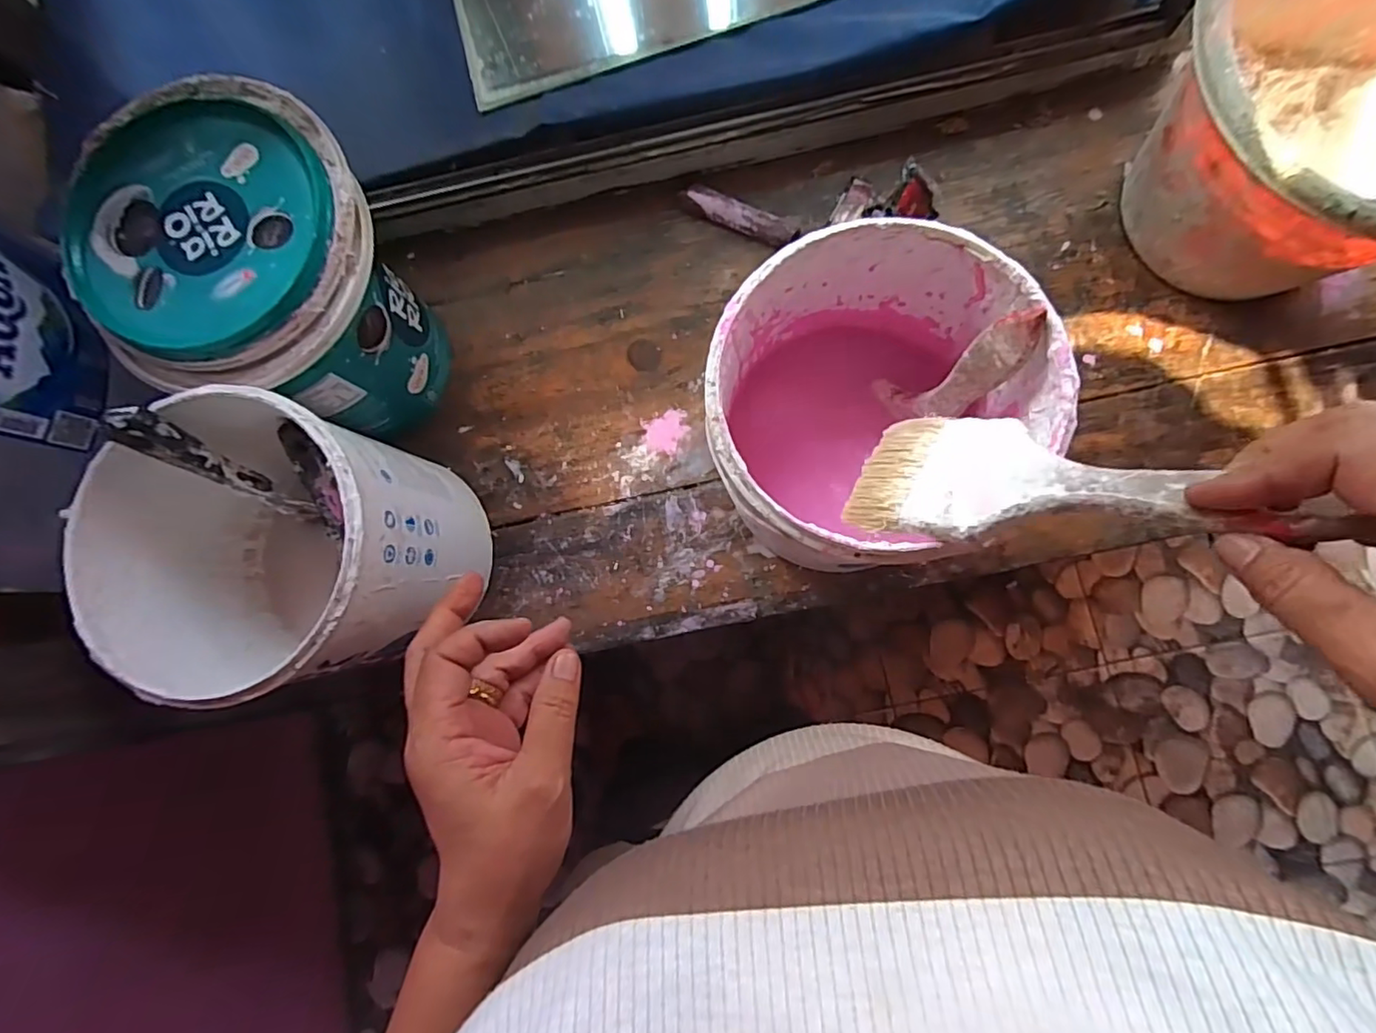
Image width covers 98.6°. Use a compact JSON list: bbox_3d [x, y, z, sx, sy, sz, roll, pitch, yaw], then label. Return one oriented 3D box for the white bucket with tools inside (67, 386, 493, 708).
[{"bbox_3d":[-0.259,0.023,0.418,0.173,0.190,0.167,-5,83,5],"label":"white bucket with tools inside"}]

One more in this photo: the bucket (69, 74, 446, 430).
[{"bbox_3d":[-0.277,-0.162,0.439,0.178,0.191,0.187,-1,84,6],"label":"bucket"}]

